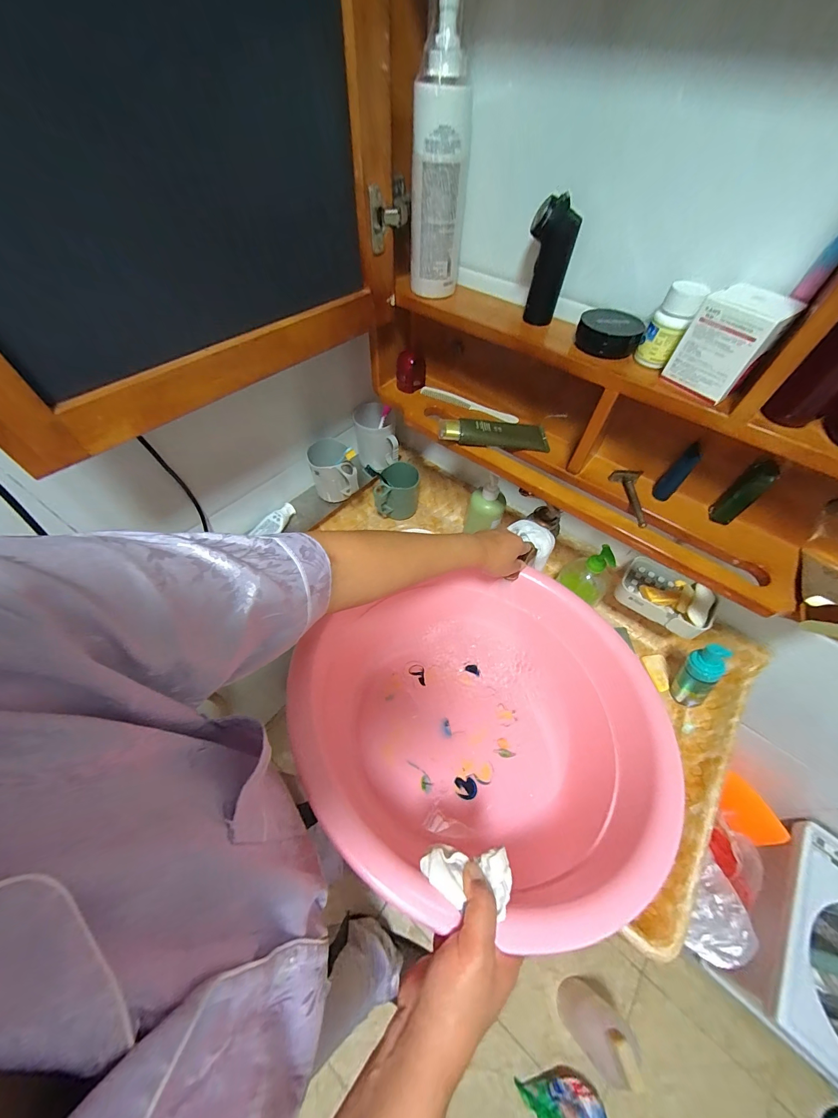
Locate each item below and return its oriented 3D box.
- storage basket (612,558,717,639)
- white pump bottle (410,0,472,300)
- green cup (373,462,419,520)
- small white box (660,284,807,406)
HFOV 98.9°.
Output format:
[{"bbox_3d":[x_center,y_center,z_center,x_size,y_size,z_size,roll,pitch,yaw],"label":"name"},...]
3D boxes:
[{"bbox_3d":[0.413,0.060,0.602,0.138,0.045,0.091,37,62,21],"label":"storage basket"},{"bbox_3d":[0.024,-0.450,0.420,0.065,0.240,0.049,4,55,1],"label":"white pump bottle"},{"bbox_3d":[-0.049,-0.155,0.812,0.105,0.088,0.078,6,55,2],"label":"green cup"},{"bbox_3d":[0.307,-0.215,0.361,0.048,0.083,0.070,-35,63,-23],"label":"small white box"}]

